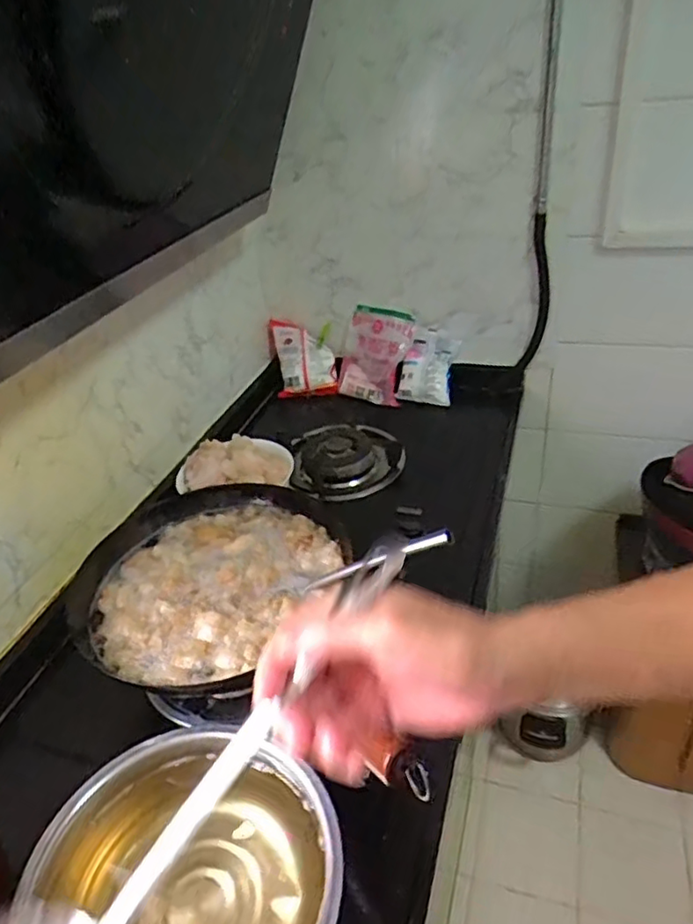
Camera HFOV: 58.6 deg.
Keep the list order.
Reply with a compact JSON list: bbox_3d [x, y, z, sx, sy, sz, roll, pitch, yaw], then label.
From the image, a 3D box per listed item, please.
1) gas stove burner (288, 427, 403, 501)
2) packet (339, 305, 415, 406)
[{"bbox_3d":[-0.004,-0.011,1.133,0.210,0.064,0.200,-15,35,-12],"label":"gas stove burner"},{"bbox_3d":[0.063,-0.242,1.403,0.169,0.206,0.054,17,5,27],"label":"packet"}]

